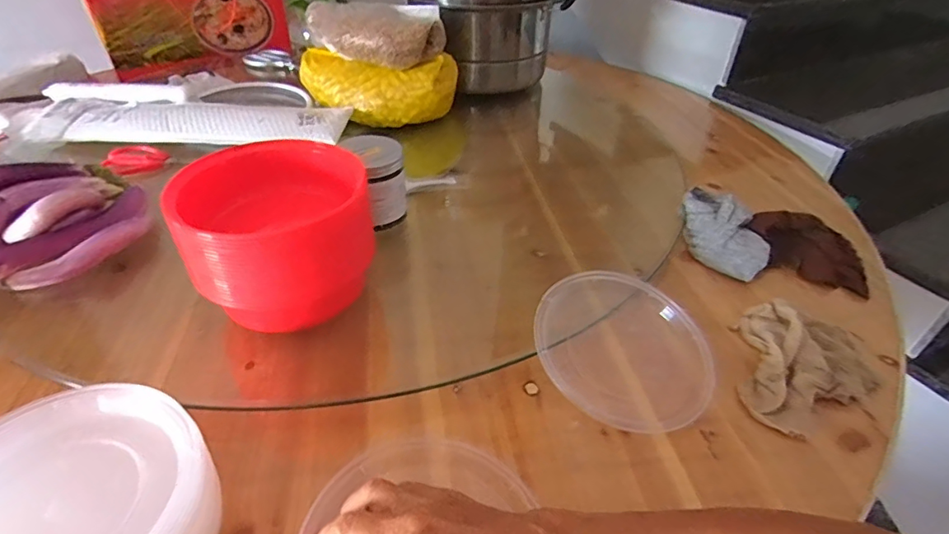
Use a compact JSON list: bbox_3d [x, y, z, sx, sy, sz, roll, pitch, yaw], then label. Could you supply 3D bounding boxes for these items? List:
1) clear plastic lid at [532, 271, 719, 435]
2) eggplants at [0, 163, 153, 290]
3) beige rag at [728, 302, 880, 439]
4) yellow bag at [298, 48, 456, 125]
[{"bbox_3d":[0.142,0.075,0.479,0.166,0.016,0.163,42,56,18],"label":"clear plastic lid"},{"bbox_3d":[-0.494,-0.043,0.540,0.232,0.101,0.164,-30,48,-33],"label":"eggplants"},{"bbox_3d":[0.320,0.093,0.474,0.121,0.035,0.153,11,40,11],"label":"beige rag"},{"bbox_3d":[-0.162,-0.304,0.833,0.257,0.093,0.109,-1,39,-3],"label":"yellow bag"}]

